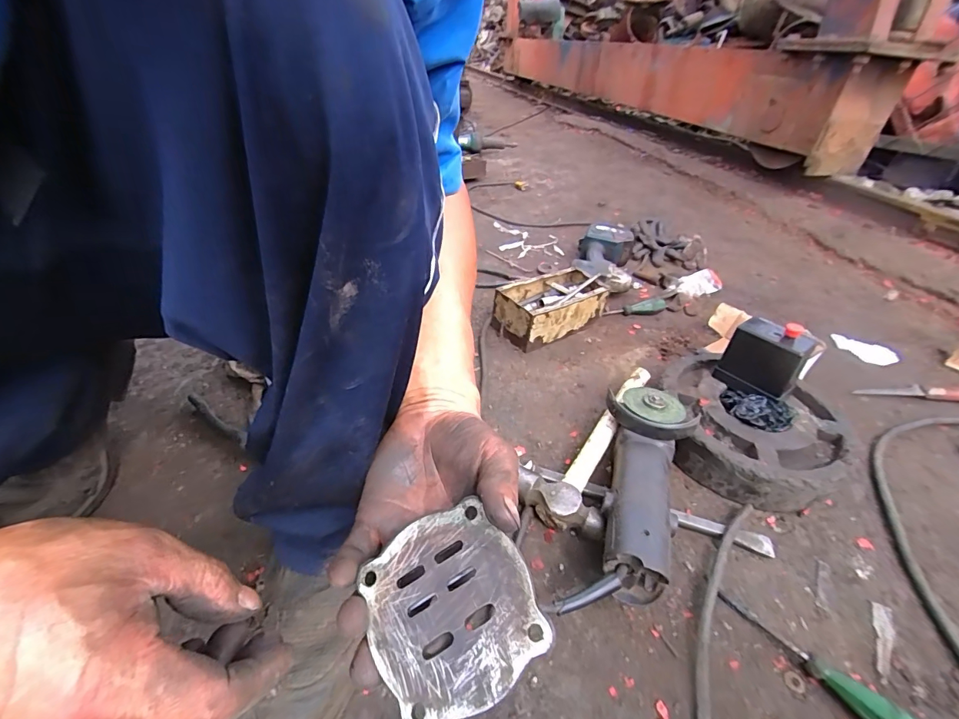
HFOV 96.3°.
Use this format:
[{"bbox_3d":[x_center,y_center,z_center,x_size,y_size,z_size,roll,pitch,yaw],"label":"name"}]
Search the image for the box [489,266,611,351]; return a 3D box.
[{"bbox_3d":[0.134,-0.095,0.812,0.206,0.089,0.112,-25,46,-35],"label":"box"}]

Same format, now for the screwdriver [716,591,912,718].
[{"bbox_3d":[0.308,0.276,0.392,0.024,0.027,0.167,-21,43,-31],"label":"screwdriver"}]

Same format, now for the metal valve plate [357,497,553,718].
[{"bbox_3d":[-0.015,0.120,0.210,0.079,0.004,0.082,-27,57,-2],"label":"metal valve plate"}]

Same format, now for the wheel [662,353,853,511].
[{"bbox_3d":[0.367,0.098,0.590,0.220,0.069,0.208,3,36,-2],"label":"wheel"}]

